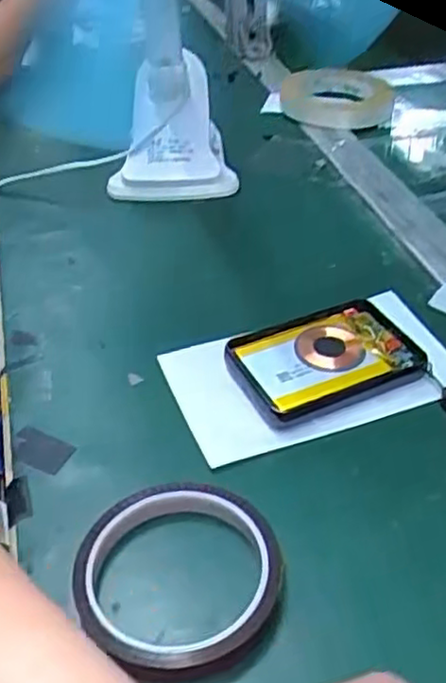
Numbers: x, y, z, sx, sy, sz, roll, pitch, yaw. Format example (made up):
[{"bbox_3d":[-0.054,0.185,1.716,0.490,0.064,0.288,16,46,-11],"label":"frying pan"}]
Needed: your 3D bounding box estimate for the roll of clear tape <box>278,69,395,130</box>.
[{"bbox_3d":[0.116,-0.244,0.704,0.105,0.025,0.109,-2,41,2],"label":"roll of clear tape"}]

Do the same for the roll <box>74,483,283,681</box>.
[{"bbox_3d":[-0.020,0.107,0.319,0.089,0.015,0.093,-2,41,2],"label":"roll"}]

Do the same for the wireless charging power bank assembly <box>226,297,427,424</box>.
[{"bbox_3d":[0.063,0.010,0.426,0.103,0.013,0.069,-18,43,-15],"label":"wireless charging power bank assembly"}]

